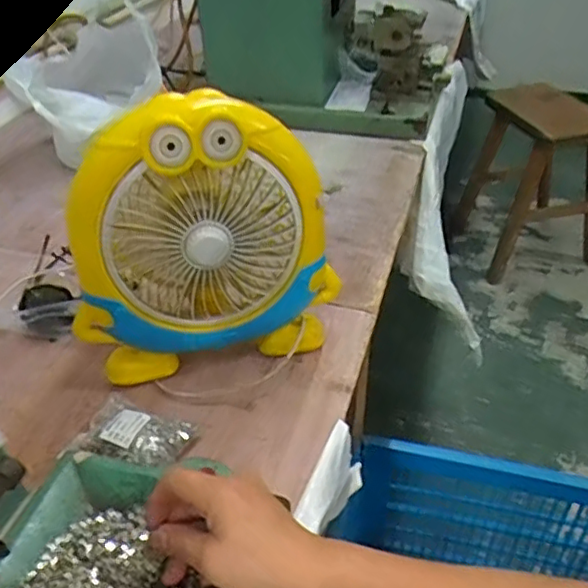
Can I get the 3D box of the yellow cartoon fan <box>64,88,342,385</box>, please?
[{"bbox_3d":[-0.091,-0.053,0.610,0.240,0.271,0.091,-12,39,-12],"label":"yellow cartoon fan"}]

